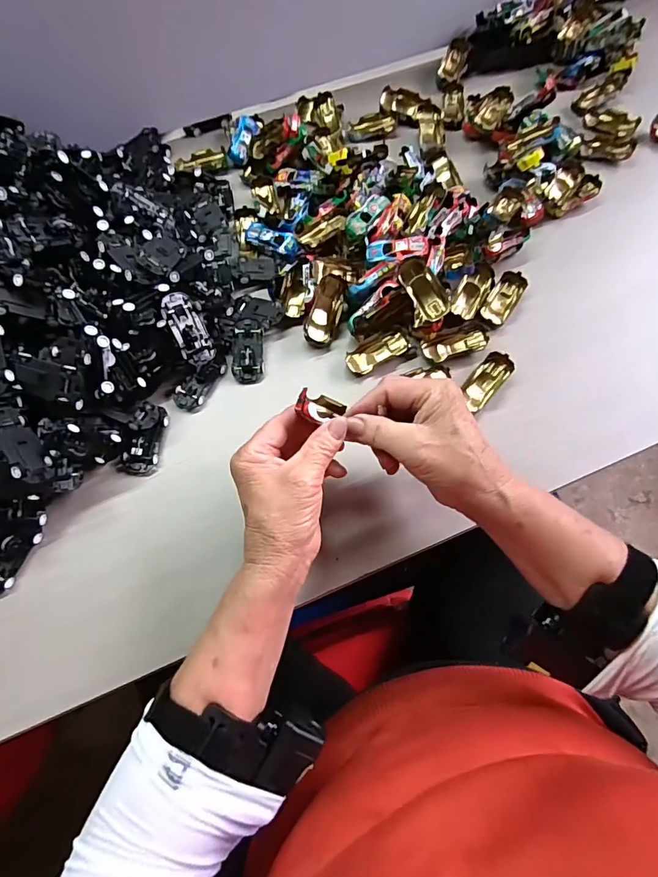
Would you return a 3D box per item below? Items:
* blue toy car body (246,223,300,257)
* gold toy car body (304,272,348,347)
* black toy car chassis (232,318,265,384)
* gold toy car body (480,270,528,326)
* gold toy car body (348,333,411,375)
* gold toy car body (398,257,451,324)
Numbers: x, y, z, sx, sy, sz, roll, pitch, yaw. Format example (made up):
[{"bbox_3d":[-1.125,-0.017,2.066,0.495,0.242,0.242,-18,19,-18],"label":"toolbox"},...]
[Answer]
[{"bbox_3d":[-0.063,-0.220,0.493,0.066,0.013,0.023,22,70,11],"label":"blue toy car body"},{"bbox_3d":[-0.003,-0.127,0.445,0.029,0.018,0.068,20,93,9],"label":"gold toy car body"},{"bbox_3d":[-0.081,-0.089,0.445,0.030,0.020,0.065,-3,67,1],"label":"black toy car chassis"},{"bbox_3d":[0.178,-0.143,0.456,0.028,0.016,0.065,32,72,14],"label":"gold toy car body"},{"bbox_3d":[0.047,-0.085,0.438,0.064,0.016,0.029,-30,69,-10],"label":"gold toy car body"},{"bbox_3d":[0.092,-0.144,0.430,0.028,0.014,0.064,-33,90,-10],"label":"gold toy car body"}]

